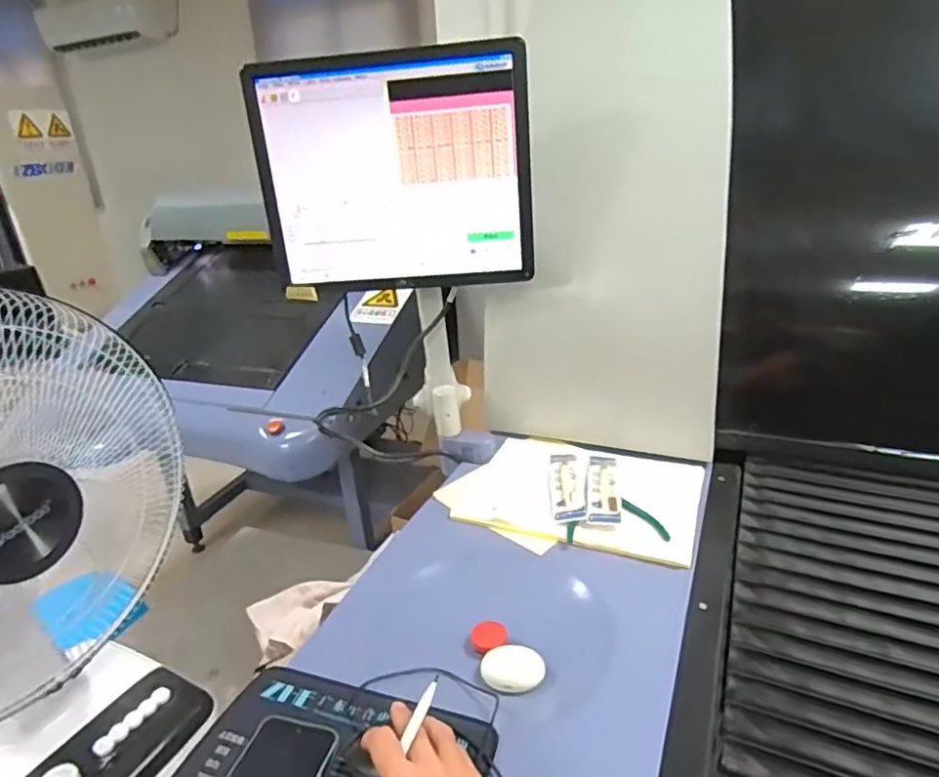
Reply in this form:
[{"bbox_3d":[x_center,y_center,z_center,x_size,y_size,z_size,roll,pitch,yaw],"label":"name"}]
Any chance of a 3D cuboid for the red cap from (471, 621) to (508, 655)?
[{"bbox_3d":[0.021,0.270,0.647,0.040,0.007,0.034,-14,25,-21],"label":"red cap"}]

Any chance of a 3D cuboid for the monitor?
[{"bbox_3d":[-0.104,-0.292,0.819,0.372,0.291,0.056,-3,23,4],"label":"monitor"}]

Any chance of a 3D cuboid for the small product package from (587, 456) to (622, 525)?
[{"bbox_3d":[0.190,0.138,0.838,0.044,0.010,0.169,1,24,13],"label":"small product package"}]

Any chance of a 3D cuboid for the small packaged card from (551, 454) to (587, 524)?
[{"bbox_3d":[0.144,0.138,0.862,0.048,0.014,0.185,-1,23,8],"label":"small packaged card"}]

